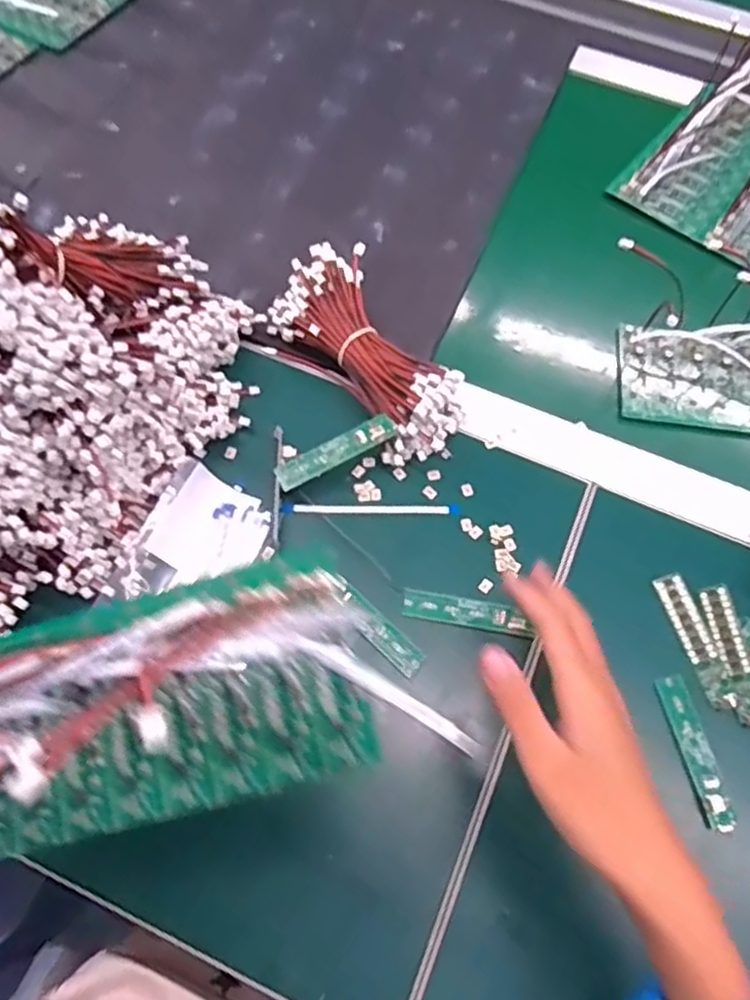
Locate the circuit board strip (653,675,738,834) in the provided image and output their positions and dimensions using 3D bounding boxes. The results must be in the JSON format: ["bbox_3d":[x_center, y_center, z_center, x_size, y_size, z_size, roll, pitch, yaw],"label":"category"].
[{"bbox_3d":[0.187,0.146,0.404,0.019,0.009,0.085,-15,61,4],"label":"circuit board strip"}]

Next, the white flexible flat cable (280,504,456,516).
[{"bbox_3d":[-0.002,0.007,0.472,0.119,0.009,0.008,0,67,-3],"label":"white flexible flat cable"}]

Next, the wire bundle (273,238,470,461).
[{"bbox_3d":[-0.002,-0.108,0.498,0.085,0.049,0.169,-36,72,-16],"label":"wire bundle"}]

